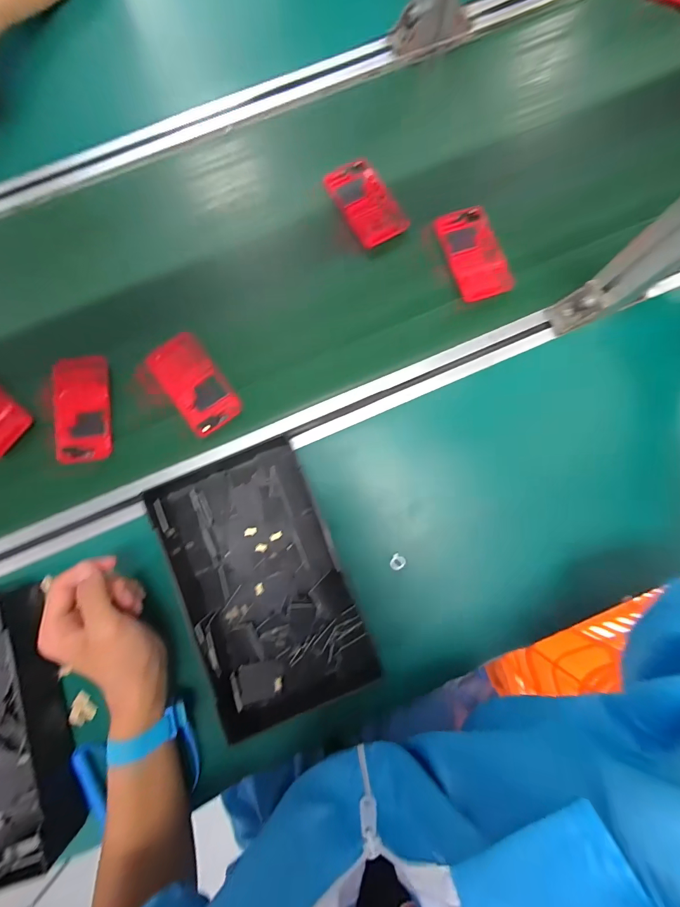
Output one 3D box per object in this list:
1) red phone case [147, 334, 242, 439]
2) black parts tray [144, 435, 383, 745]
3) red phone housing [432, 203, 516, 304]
[{"bbox_3d":[-0.175,-0.085,0.425,0.064,0.013,0.119,-35,81,-5],"label":"red phone case"},{"bbox_3d":[-0.080,0.135,0.381,0.161,0.052,0.263,-24,81,-4],"label":"black parts tray"},{"bbox_3d":[0.163,-0.249,0.444,0.065,0.014,0.120,-18,80,-3],"label":"red phone housing"}]

